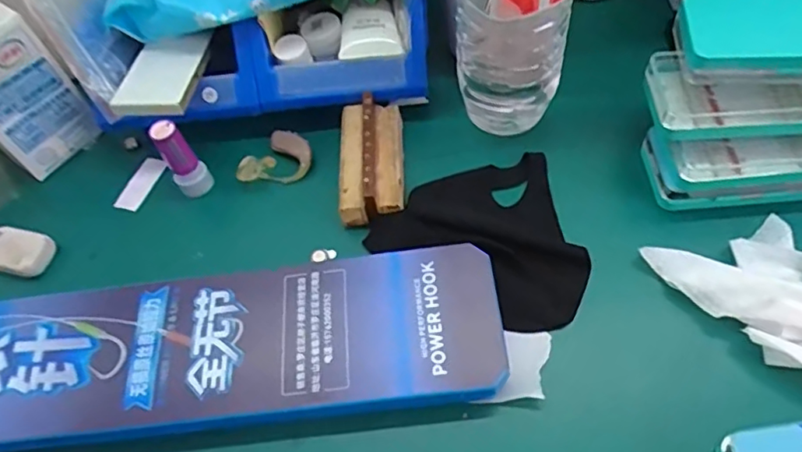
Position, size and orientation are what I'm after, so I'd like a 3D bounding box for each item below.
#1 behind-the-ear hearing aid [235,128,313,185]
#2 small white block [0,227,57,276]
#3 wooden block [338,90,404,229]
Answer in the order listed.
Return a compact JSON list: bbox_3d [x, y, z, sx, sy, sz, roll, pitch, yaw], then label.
[{"bbox_3d":[-0.086,-0.045,0.413,0.037,0.017,0.050,25,62,16],"label":"behind-the-ear hearing aid"},{"bbox_3d":[-0.260,0.016,0.393,0.048,0.011,0.030,9,60,12],"label":"small white block"},{"bbox_3d":[-0.020,-0.046,0.396,0.041,0.031,0.090,-4,58,5],"label":"wooden block"}]

